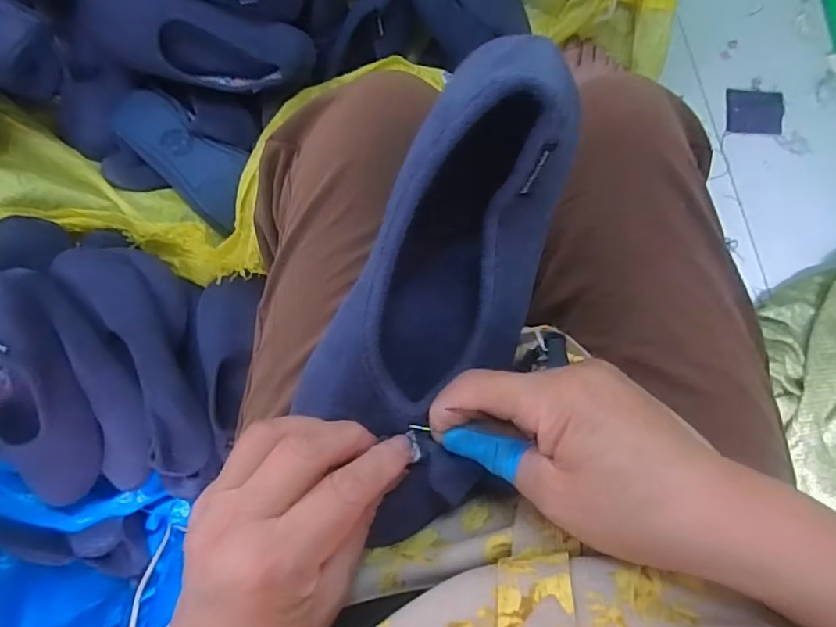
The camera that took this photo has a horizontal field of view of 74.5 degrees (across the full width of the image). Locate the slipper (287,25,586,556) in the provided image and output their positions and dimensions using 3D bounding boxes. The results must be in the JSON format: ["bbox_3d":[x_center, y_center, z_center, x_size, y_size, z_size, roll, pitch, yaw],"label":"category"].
[{"bbox_3d":[0.010,-0.007,0.261,0.091,0.057,0.229,18,106,0],"label":"slipper"}]

